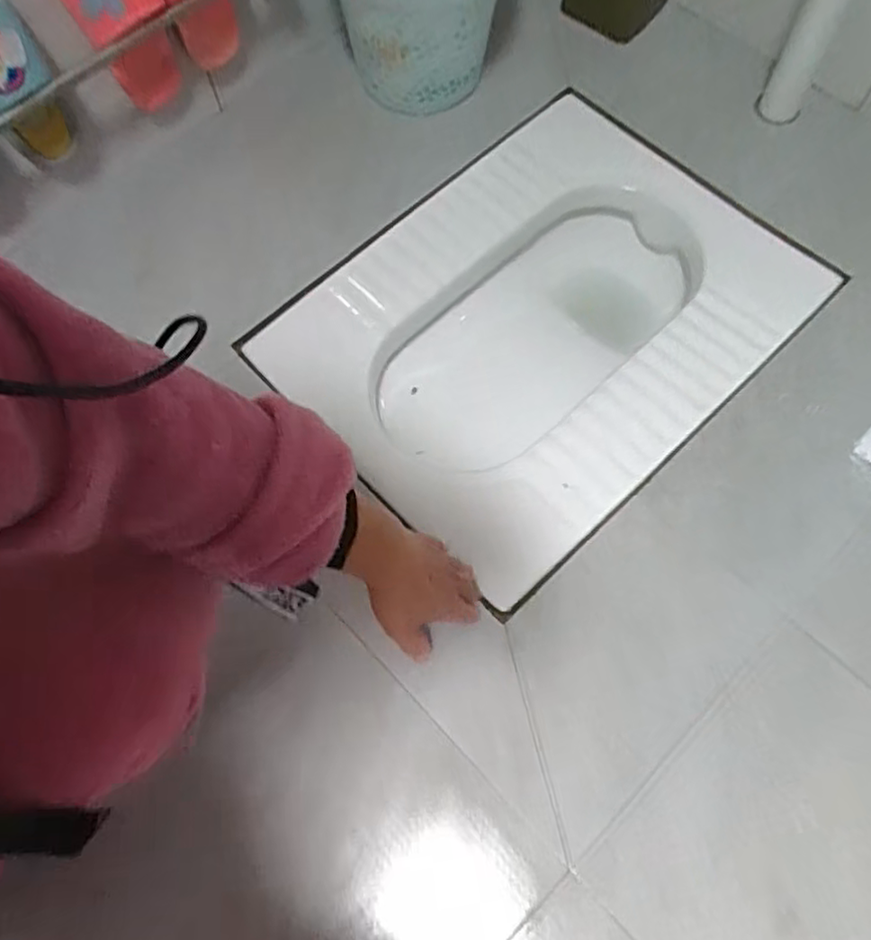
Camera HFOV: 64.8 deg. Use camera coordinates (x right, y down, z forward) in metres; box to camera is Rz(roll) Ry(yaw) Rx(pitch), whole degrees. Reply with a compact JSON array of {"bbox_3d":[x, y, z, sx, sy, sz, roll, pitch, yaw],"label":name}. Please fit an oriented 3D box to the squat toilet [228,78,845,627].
[{"bbox_3d":[0.138,-0.158,0.863,0.533,0.191,0.441,-42,72,-13],"label":"squat toilet"}]

